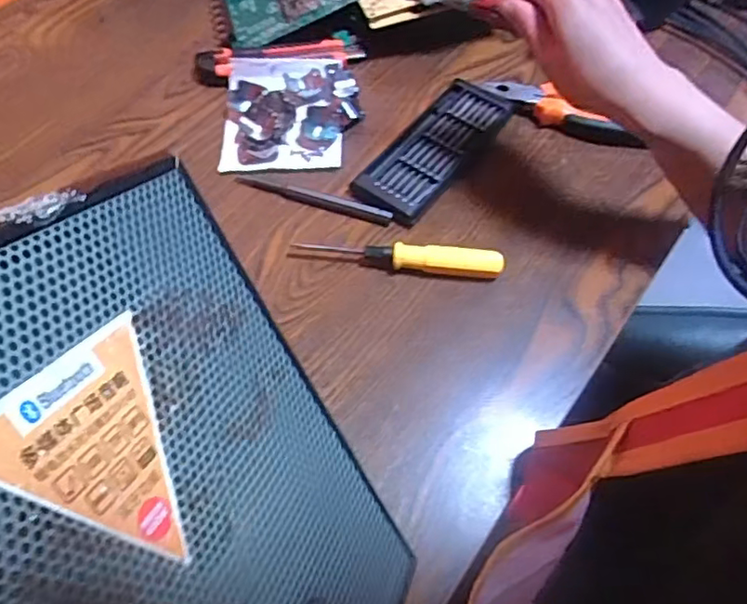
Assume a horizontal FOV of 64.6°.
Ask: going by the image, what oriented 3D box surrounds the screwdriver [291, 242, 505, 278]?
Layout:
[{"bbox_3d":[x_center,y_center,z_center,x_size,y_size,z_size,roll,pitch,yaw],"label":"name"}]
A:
[{"bbox_3d":[0.020,-0.037,0.458,0.157,0.021,0.018,7,62,3],"label":"screwdriver"}]

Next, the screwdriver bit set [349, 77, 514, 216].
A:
[{"bbox_3d":[0.053,-0.134,0.514,0.064,0.017,0.158,35,67,16],"label":"screwdriver bit set"}]

